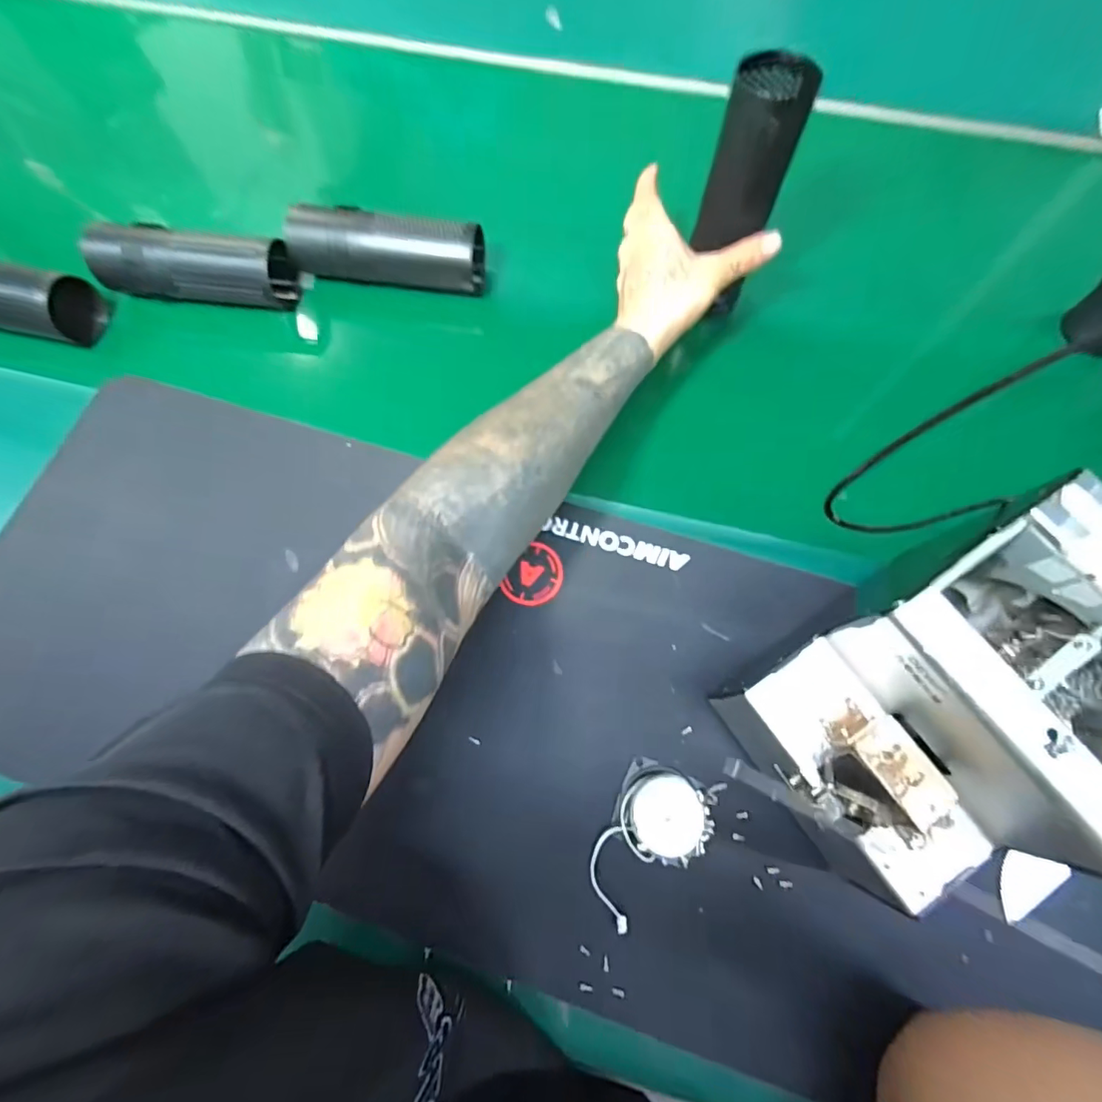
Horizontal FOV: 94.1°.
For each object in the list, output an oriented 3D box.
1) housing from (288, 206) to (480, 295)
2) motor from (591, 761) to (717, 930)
[{"bbox_3d":[-0.142,-0.263,0.459,0.177,0.049,0.059,8,71,4],"label":"housing"},{"bbox_3d":[0.061,0.178,0.310,0.057,0.029,0.090,27,78,6],"label":"motor"}]

